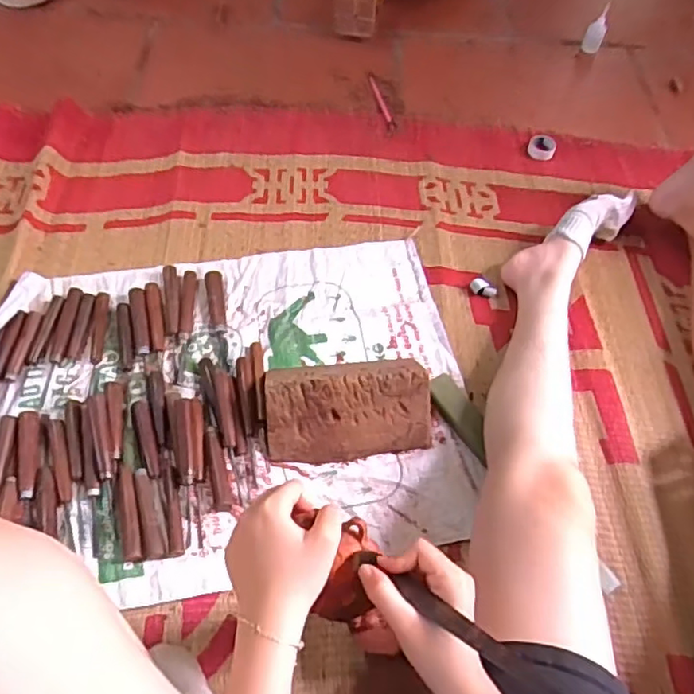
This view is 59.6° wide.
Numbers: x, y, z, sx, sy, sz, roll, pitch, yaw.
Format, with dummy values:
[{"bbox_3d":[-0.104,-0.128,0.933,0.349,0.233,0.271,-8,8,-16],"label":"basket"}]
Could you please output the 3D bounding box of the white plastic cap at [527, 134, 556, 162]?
[{"bbox_3d":[0.354,-0.363,1.098,0.048,0.025,0.056,22,60,9],"label":"white plastic cap"}]

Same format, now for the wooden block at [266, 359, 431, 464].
[{"bbox_3d":[0.002,0.072,0.777,0.205,0.069,0.126,-1,59,-5],"label":"wooden block"}]

